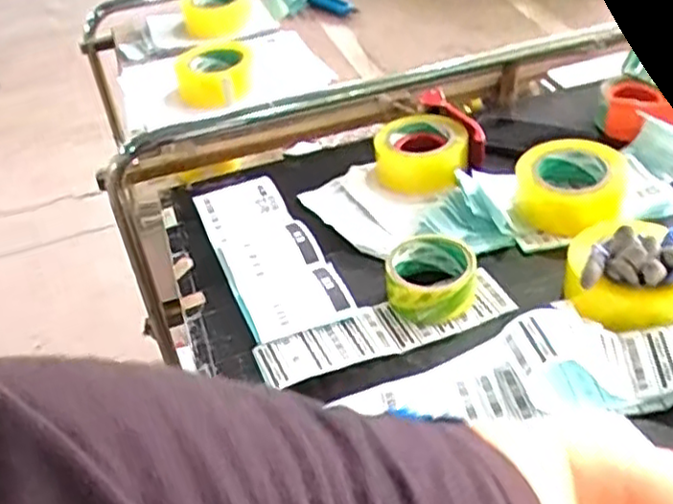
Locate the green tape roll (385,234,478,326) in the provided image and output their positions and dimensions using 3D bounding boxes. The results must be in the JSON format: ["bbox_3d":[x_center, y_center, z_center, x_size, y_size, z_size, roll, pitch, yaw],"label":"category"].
[{"bbox_3d":[0.097,0.025,0.732,0.091,0.044,0.097,-4,39,3],"label":"green tape roll"}]

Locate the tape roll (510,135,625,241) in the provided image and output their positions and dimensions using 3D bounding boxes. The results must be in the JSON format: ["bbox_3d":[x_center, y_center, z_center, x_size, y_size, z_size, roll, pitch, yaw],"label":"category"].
[{"bbox_3d":[0.270,-0.078,0.827,0.119,0.059,0.122,-4,39,3],"label":"tape roll"}]

